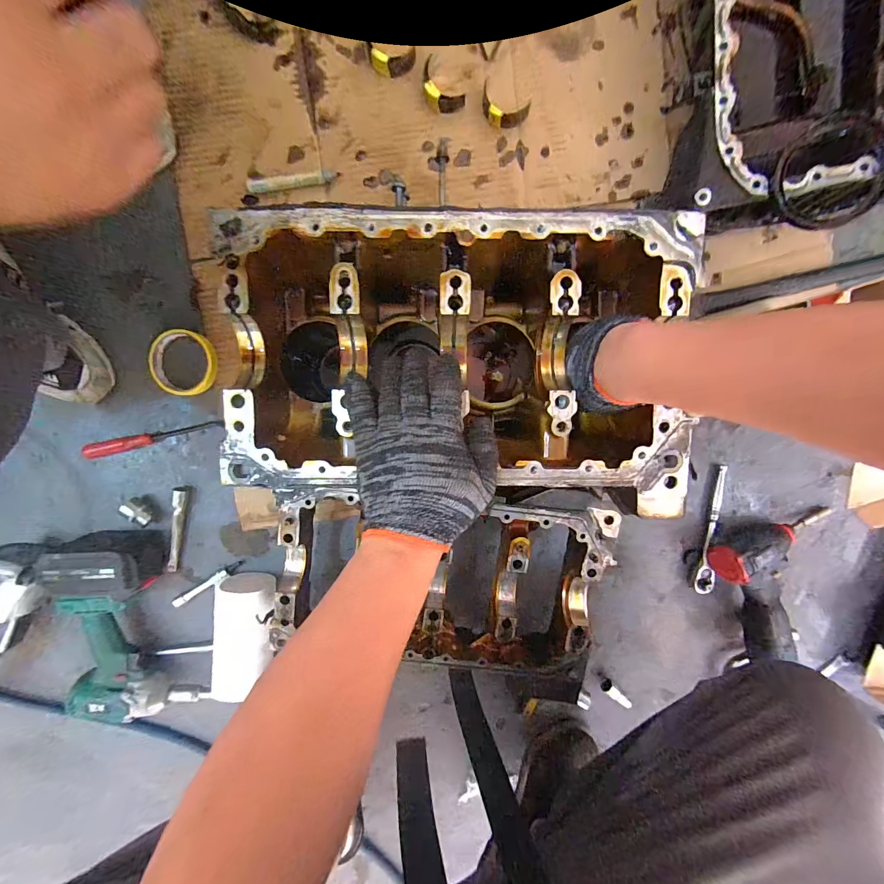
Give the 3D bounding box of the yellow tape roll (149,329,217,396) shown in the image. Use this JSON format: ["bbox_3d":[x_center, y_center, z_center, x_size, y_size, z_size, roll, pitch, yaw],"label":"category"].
[{"bbox_3d":[-0.361,-0.109,0.524,0.085,0.024,0.087,7,95,-2],"label":"yellow tape roll"}]

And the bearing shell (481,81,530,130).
[{"bbox_3d":[0.079,-0.433,0.491,0.065,0.016,0.037,19,94,-3],"label":"bearing shell"}]

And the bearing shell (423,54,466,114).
[{"bbox_3d":[-0.004,-0.459,0.488,0.069,0.018,0.039,44,93,-5],"label":"bearing shell"}]

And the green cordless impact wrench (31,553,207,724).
[{"bbox_3d":[-0.460,0.257,0.525,0.163,0.066,0.246,-17,96,0],"label":"green cordless impact wrench"}]

